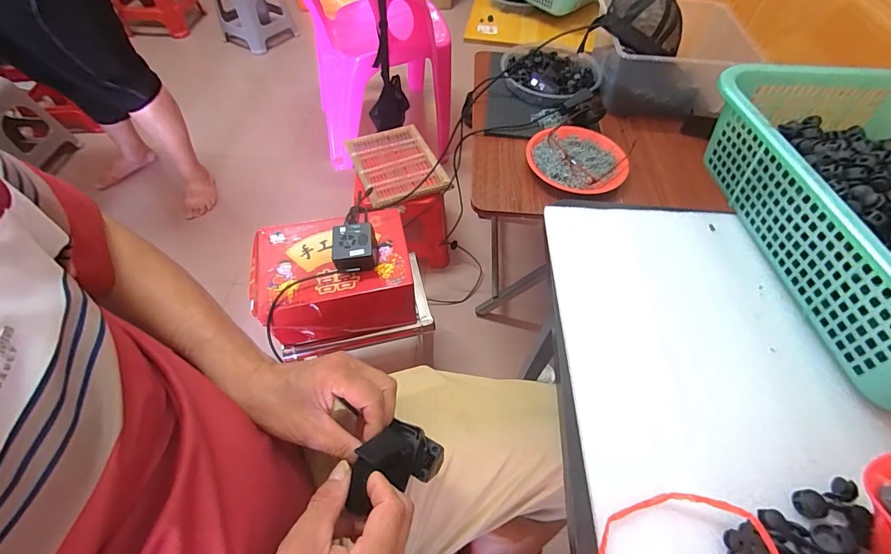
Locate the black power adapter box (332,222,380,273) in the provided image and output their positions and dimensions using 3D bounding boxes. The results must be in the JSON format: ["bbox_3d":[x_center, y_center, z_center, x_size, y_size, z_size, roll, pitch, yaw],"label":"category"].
[{"bbox_3d":[-0.166,-0.051,0.733,0.079,0.054,0.085,-7,55,-7],"label":"black power adapter box"}]

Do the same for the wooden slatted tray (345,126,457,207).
[{"bbox_3d":[-0.140,-0.321,1.148,0.219,0.039,0.307,-19,57,-15],"label":"wooden slatted tray"}]

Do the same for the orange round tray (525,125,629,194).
[{"bbox_3d":[0.264,-0.237,0.793,0.194,0.034,0.174,-16,56,-13],"label":"orange round tray"}]

